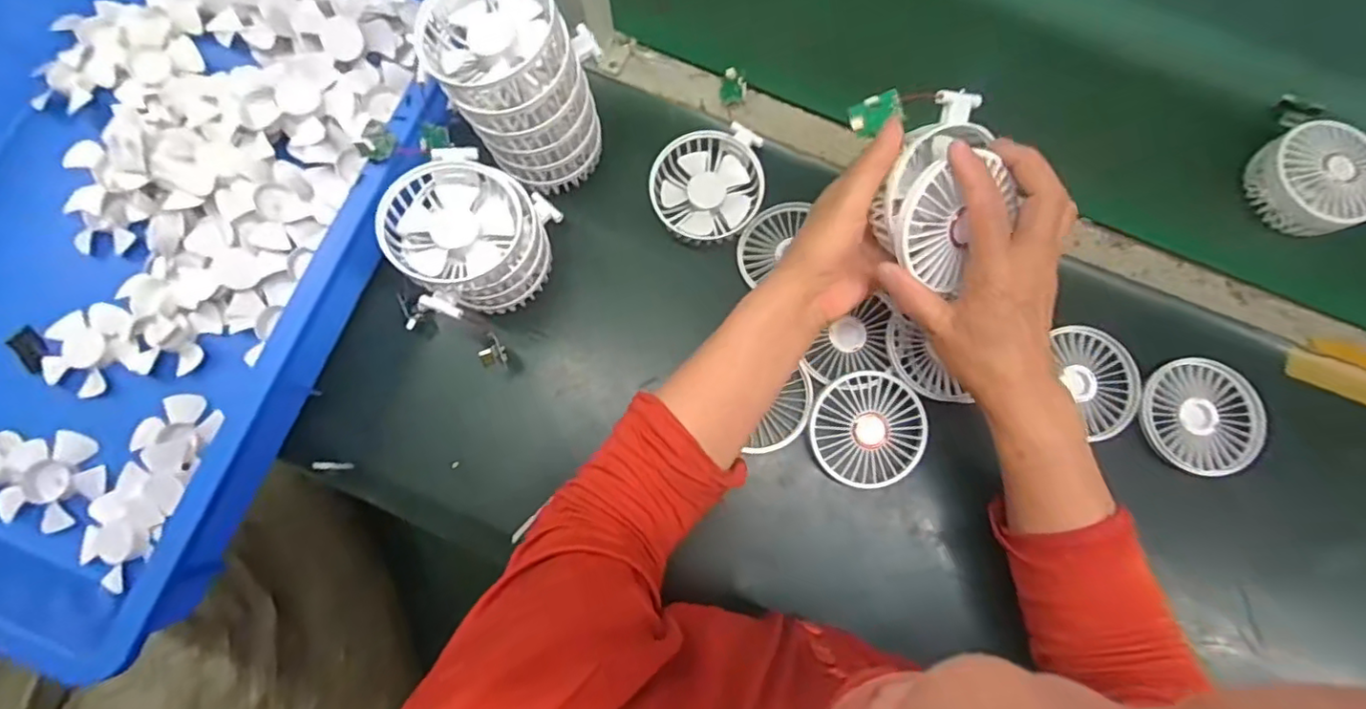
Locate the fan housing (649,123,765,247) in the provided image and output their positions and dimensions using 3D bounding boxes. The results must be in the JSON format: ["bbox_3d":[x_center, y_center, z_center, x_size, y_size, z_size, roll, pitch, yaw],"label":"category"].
[{"bbox_3d":[0.021,-0.138,0.498,0.091,0.033,0.085,0,77,-1],"label":"fan housing"}]

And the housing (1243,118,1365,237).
[{"bbox_3d":[0.535,-0.149,0.509,0.081,0.050,0.090,-30,80,-7],"label":"housing"}]

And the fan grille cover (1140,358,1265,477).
[{"bbox_3d":[0.412,0.049,0.481,0.089,0.015,0.091,43,80,8],"label":"fan grille cover"}]

